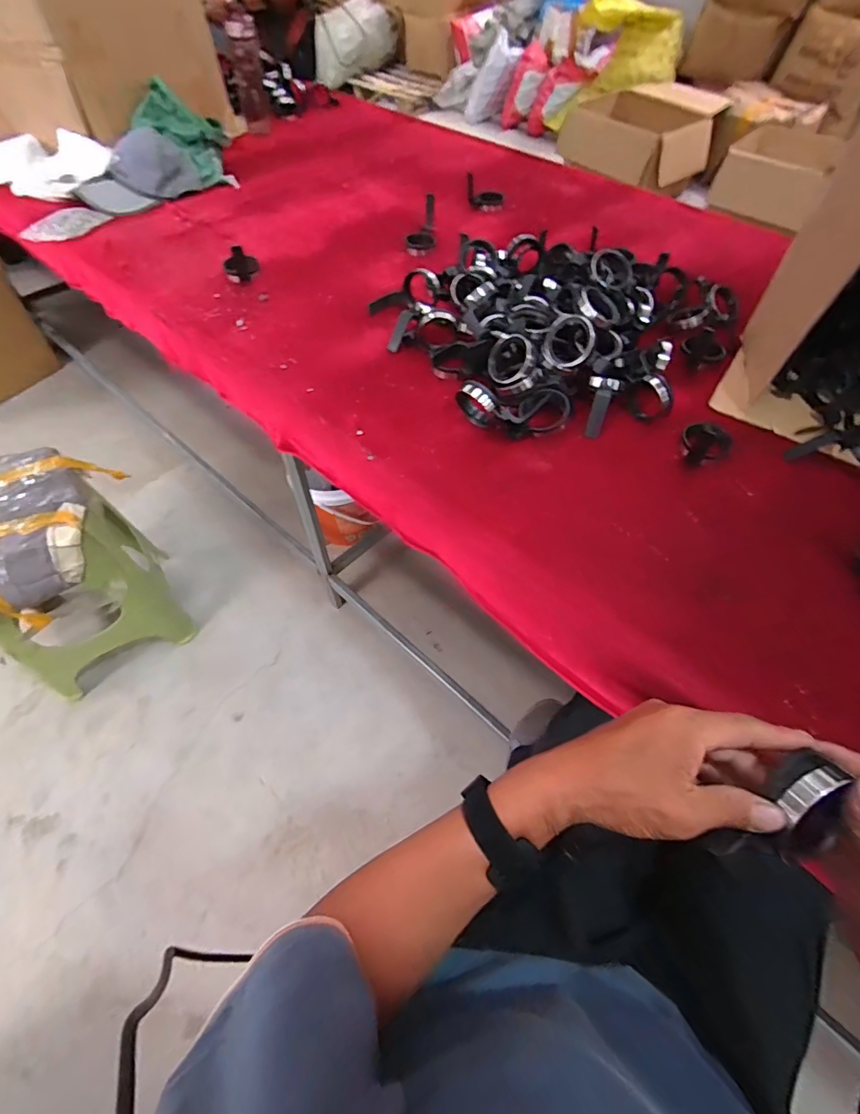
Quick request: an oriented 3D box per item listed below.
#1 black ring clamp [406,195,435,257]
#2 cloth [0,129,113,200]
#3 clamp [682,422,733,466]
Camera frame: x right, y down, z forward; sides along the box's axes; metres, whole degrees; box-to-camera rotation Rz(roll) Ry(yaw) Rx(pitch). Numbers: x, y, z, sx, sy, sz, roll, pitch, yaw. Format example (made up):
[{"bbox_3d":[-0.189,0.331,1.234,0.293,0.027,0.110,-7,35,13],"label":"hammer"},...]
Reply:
[{"bbox_3d":[-0.018,-0.650,0.960,0.057,0.076,0.084,2,57,0],"label":"black ring clamp"},{"bbox_3d":[-0.885,-0.882,1.076,0.416,0.085,0.144,20,59,11],"label":"cloth"},{"bbox_3d":[0.378,-0.157,0.654,0.062,0.039,0.063,7,57,3],"label":"clamp"}]

